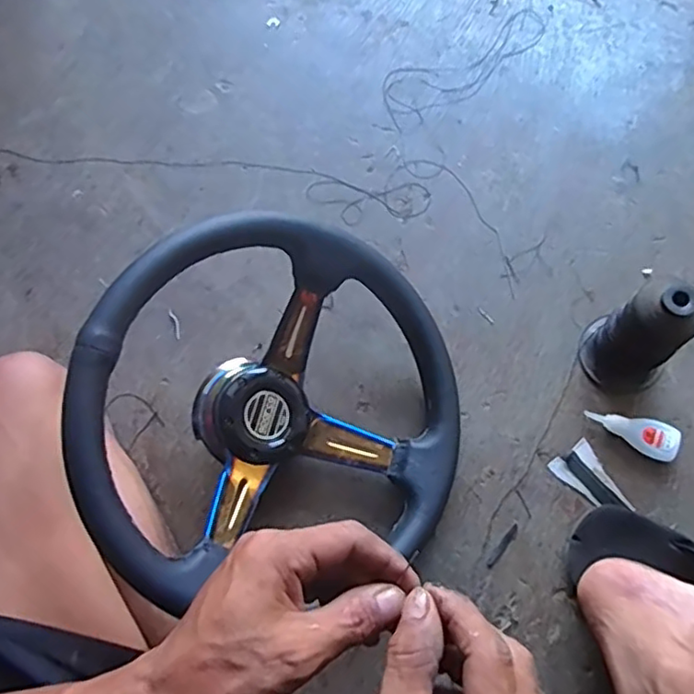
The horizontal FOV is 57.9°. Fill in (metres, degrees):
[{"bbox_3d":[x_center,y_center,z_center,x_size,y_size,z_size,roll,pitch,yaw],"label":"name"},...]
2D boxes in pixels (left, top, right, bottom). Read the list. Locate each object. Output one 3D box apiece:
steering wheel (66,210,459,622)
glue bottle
[{"bbox_3d":[-0.066,0.034,0.560,0.316,0.101,0.316,3,82,-27],"label":"steering wheel"},{"bbox_3d":[0.271,0.079,0.595,0.083,0.017,0.035,22,76,10],"label":"glue bottle"}]

